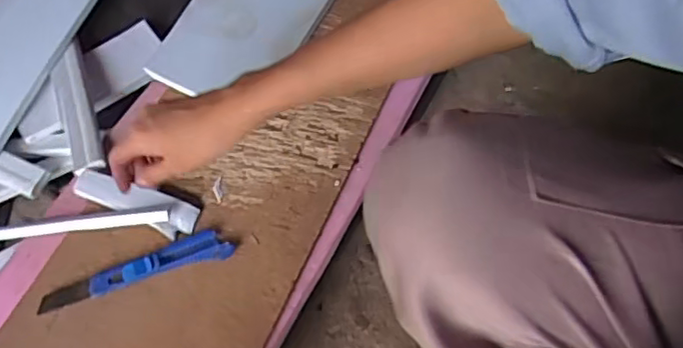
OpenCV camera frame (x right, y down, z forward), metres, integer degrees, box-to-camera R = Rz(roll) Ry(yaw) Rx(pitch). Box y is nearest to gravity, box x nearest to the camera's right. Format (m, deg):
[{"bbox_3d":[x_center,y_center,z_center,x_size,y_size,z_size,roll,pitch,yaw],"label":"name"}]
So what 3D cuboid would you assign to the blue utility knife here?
[{"bbox_3d":[-0.192,0.091,0.579,0.180,0.008,0.031,-20,67,-9],"label":"blue utility knife"}]

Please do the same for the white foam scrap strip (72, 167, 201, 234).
[{"bbox_3d":[-0.205,0.024,0.606,0.132,0.016,0.028,18,66,8],"label":"white foam scrap strip"}]

